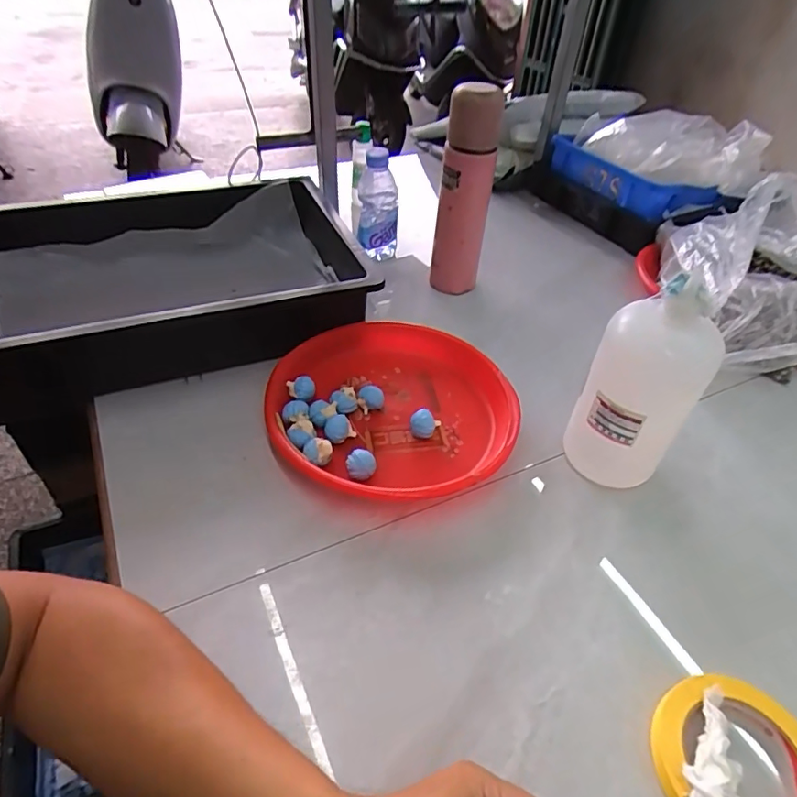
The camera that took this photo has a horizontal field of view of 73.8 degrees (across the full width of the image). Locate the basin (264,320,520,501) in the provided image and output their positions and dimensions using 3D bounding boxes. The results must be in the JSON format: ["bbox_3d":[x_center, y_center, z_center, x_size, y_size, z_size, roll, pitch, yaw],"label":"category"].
[{"bbox_3d":[-0.005,0.004,0.567,0.244,0.041,0.244,2,43,-2],"label":"basin"}]

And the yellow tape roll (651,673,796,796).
[{"bbox_3d":[0.226,0.245,0.351,0.110,0.018,0.108,2,43,-2],"label":"yellow tape roll"}]

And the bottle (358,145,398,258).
[{"bbox_3d":[-0.029,-0.278,0.772,0.058,0.148,0.050,2,43,-2],"label":"bottle"}]

